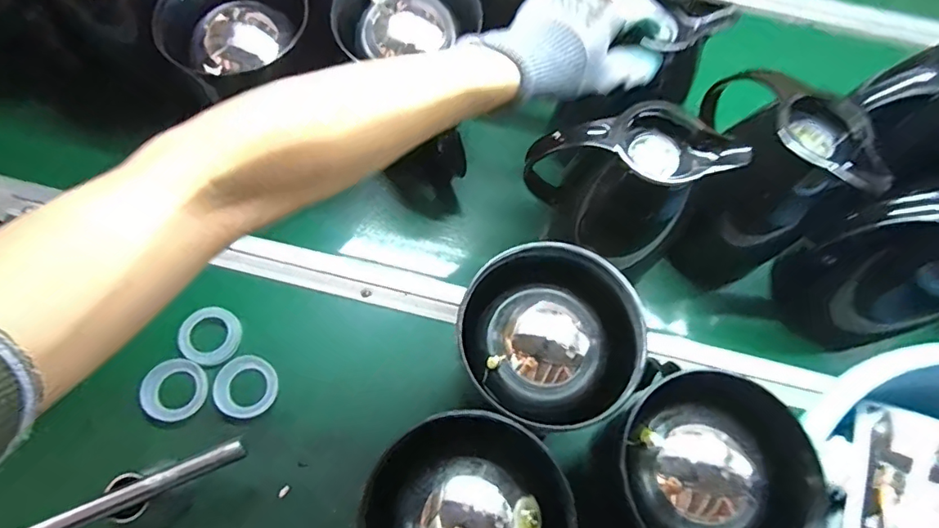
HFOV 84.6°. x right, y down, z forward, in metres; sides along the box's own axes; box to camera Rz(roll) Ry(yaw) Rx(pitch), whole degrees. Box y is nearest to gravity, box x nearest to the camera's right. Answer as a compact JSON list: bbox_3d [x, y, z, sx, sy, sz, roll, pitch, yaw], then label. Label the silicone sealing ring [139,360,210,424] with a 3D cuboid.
[{"bbox_3d":[-0.282,0.121,0.496,0.055,0.013,0.057,1,68,-2],"label":"silicone sealing ring"}]

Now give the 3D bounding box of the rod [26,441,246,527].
[{"bbox_3d":[-0.280,0.189,0.412,0.195,0.010,0.016,-21,71,-11],"label":"rod"}]

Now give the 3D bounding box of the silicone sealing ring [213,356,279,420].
[{"bbox_3d":[-0.217,0.120,0.502,0.057,0.011,0.057,1,68,-2],"label":"silicone sealing ring"}]

